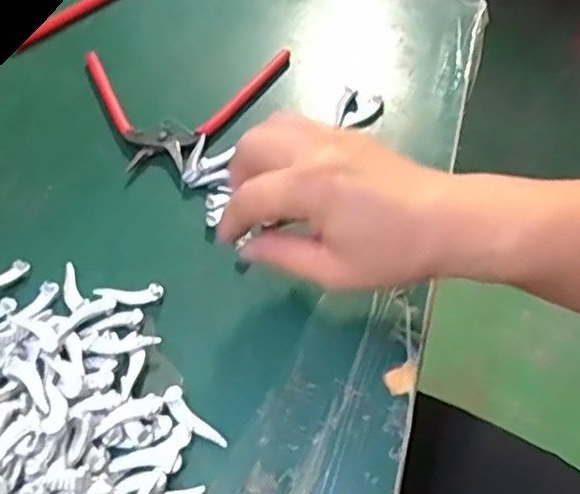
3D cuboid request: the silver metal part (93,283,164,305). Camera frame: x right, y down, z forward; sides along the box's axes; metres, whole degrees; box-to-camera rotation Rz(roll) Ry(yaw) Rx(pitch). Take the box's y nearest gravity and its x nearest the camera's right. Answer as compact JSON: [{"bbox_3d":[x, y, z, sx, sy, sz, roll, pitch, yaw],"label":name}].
[{"bbox_3d":[-0.089,0.027,0.352,0.038,0.004,0.012,-5,52,2],"label":"silver metal part"}]

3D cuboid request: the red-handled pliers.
[{"bbox_3d":[-0.083,-0.099,0.445,0.152,0.011,0.113,2,53,7],"label":"red-handled pliers"}]

